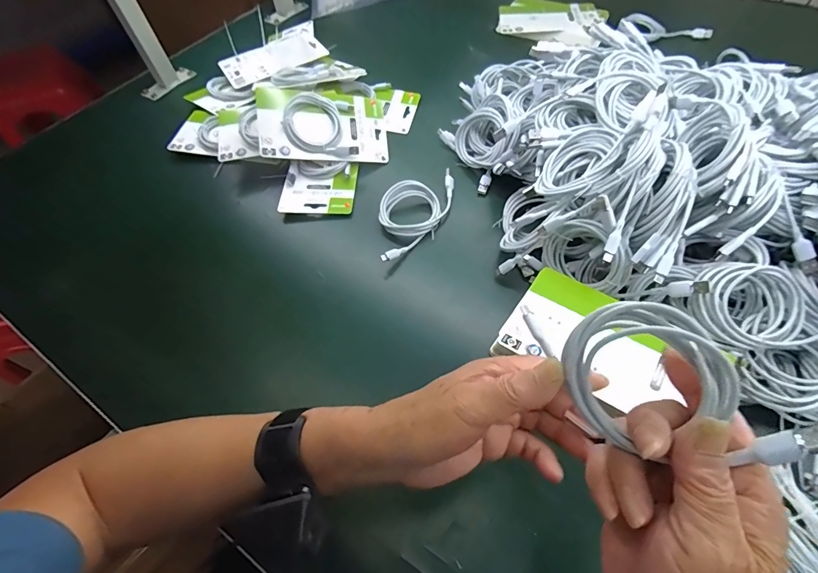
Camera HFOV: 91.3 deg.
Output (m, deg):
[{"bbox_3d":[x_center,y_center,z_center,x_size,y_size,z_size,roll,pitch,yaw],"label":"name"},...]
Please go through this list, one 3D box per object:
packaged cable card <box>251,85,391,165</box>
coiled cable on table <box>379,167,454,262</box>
[{"bbox_3d":[-0.119,-0.233,0.573,0.182,0.026,0.107,-2,84,-21],"label":"packaged cable card"},{"bbox_3d":[0.003,-0.097,0.522,0.082,0.028,0.160,14,59,13],"label":"coiled cable on table"}]

